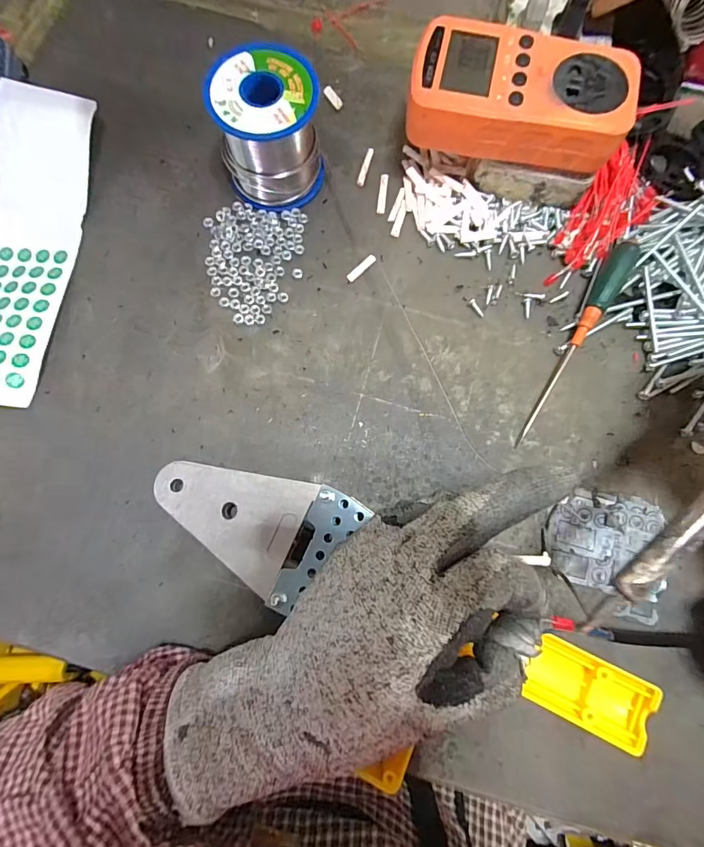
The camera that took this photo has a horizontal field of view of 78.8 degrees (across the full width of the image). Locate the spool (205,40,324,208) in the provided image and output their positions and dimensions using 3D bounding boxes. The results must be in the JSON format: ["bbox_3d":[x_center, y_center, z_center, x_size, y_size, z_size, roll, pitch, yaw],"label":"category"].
[{"bbox_3d":[-0.053,-0.188,0.277,0.063,0.063,0.060,-14,79,-4],"label":"spool"}]

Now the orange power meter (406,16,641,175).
[{"bbox_3d":[0.100,-0.195,0.259,0.125,0.035,0.064,12,79,2],"label":"orange power meter"}]

